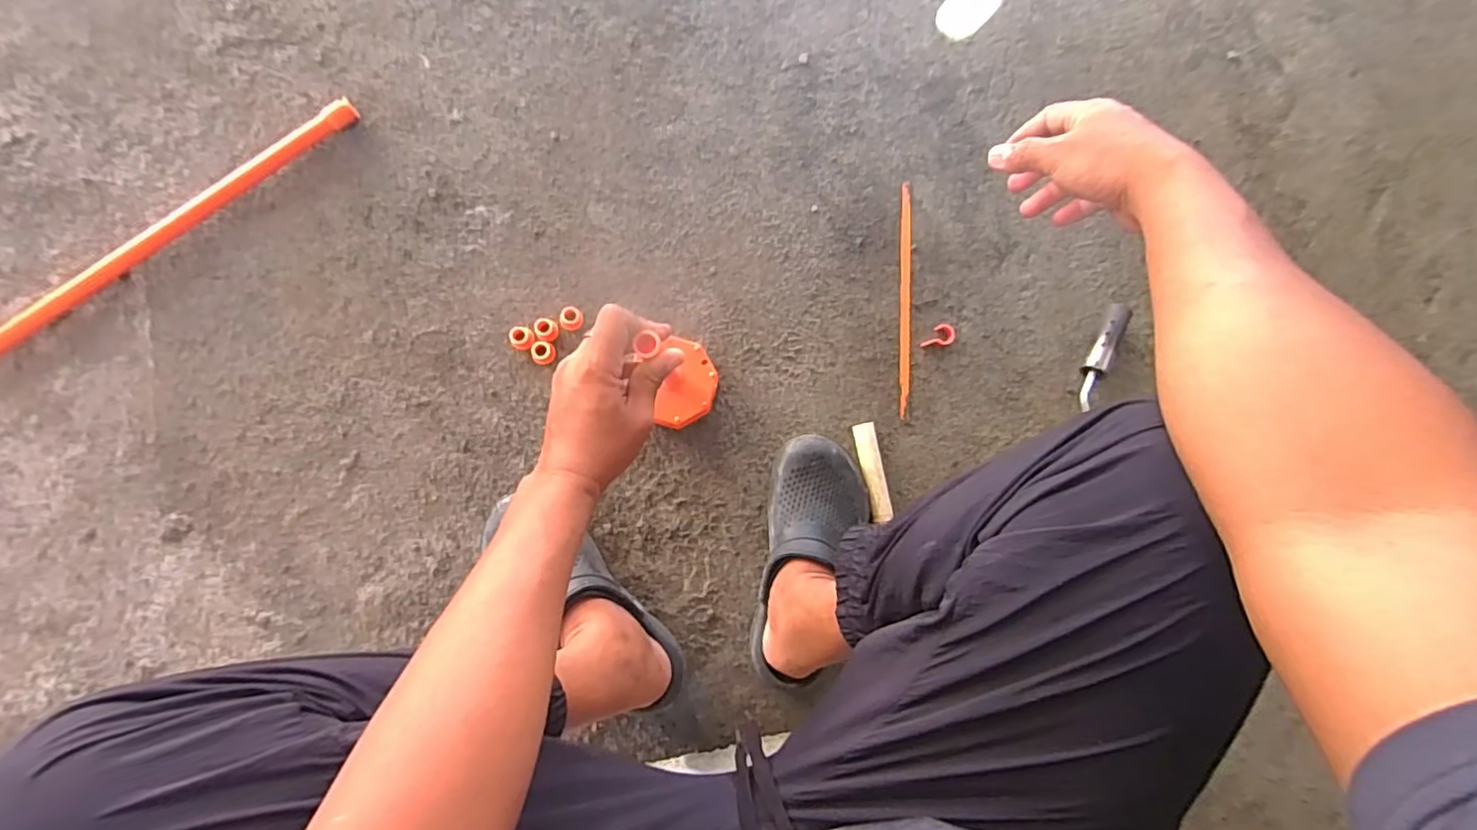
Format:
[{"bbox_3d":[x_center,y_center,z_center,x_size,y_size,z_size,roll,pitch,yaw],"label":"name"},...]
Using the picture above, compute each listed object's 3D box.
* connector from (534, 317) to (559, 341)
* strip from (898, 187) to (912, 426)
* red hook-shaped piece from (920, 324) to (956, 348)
[{"bbox_3d":[-0.228,-0.100,0.746,0.029,0.019,0.026,36,84,-3],"label":"connector"},{"bbox_3d":[0.213,-0.147,0.795,0.016,0.006,0.295,2,87,-5],"label":"strip"},{"bbox_3d":[0.252,-0.101,0.789,0.044,0.012,0.028,-7,87,-6],"label":"red hook-shaped piece"}]

